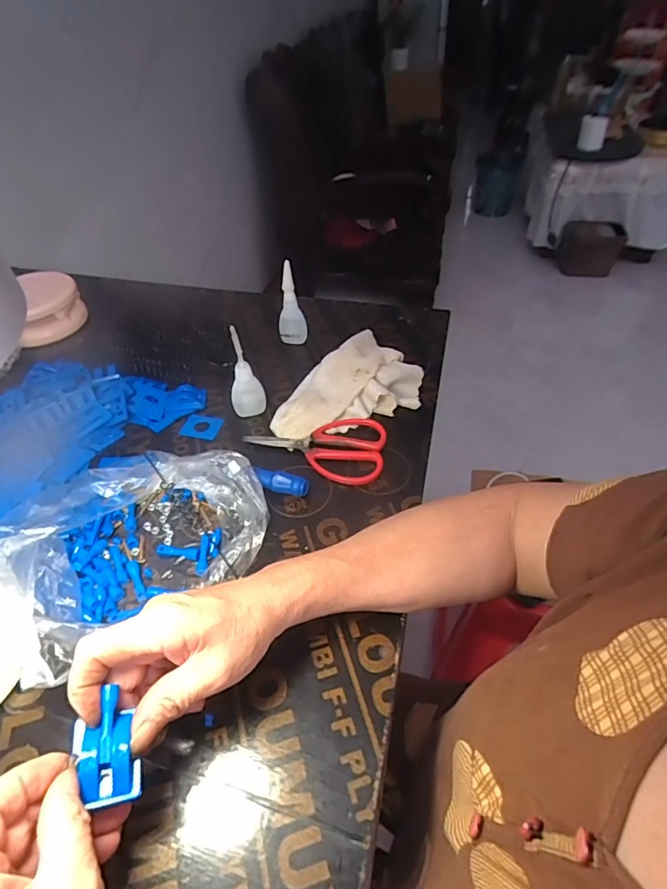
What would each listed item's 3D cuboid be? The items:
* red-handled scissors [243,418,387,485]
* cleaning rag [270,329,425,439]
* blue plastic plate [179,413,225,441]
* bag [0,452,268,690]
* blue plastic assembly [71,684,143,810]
[{"bbox_3d":[-0.014,-0.005,0.506,0.143,0.011,0.083,16,49,17],"label":"red-handled scissors"},{"bbox_3d":[0.016,-0.057,0.534,0.174,0.043,0.113,-35,54,-27],"label":"cleaning rag"},{"bbox_3d":[-0.145,-0.021,0.533,0.045,0.004,0.035,12,48,14],"label":"blue plastic plate"},{"bbox_3d":[-0.177,0.059,0.412,0.207,0.066,0.191,-35,54,-28],"label":"bag"},{"bbox_3d":[-0.124,0.164,0.261,0.028,0.021,0.052,-15,47,-12],"label":"blue plastic assembly"}]

